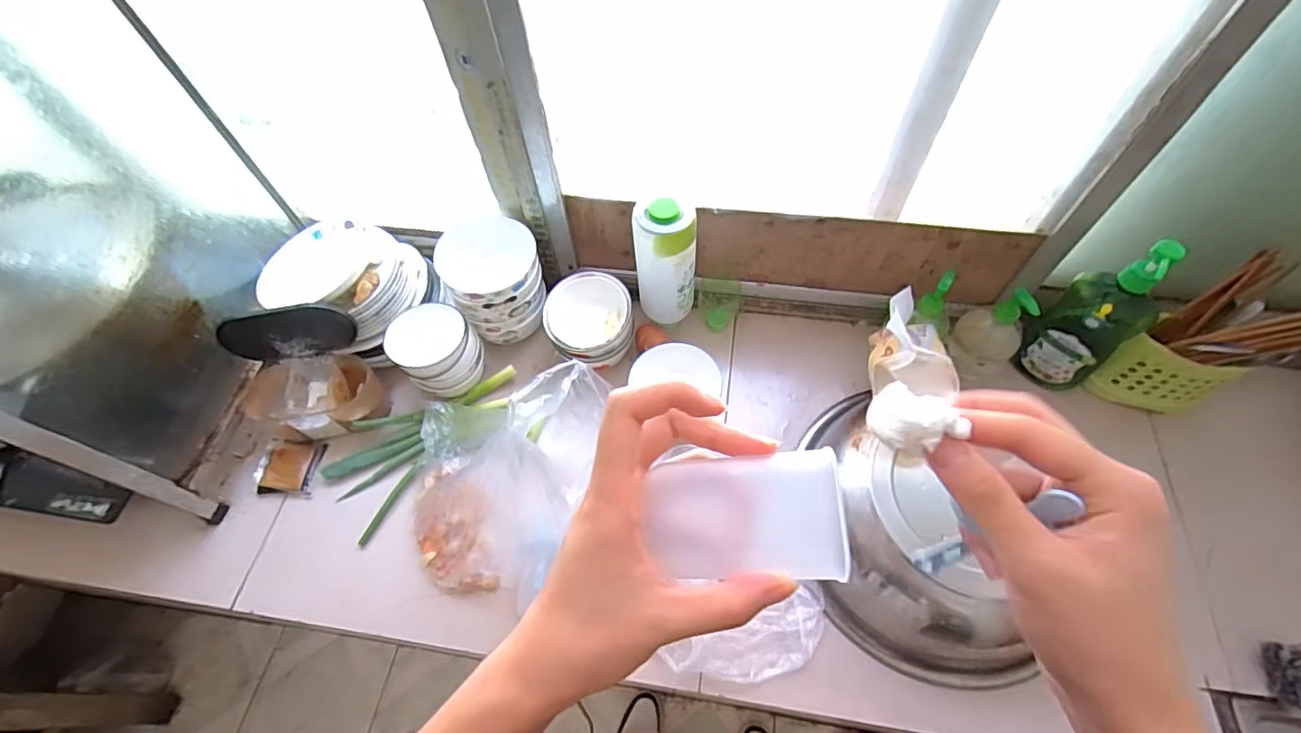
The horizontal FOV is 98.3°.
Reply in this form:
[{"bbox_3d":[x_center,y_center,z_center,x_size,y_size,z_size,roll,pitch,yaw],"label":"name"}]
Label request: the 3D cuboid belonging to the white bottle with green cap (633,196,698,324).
[{"bbox_3d":[0.022,-0.136,0.765,0.081,0.199,0.059,-3,60,1],"label":"white bottle with green cap"}]

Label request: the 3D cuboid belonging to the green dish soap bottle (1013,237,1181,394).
[{"bbox_3d":[0.572,-0.061,0.727,0.067,0.238,0.097,-31,63,-14],"label":"green dish soap bottle"}]

